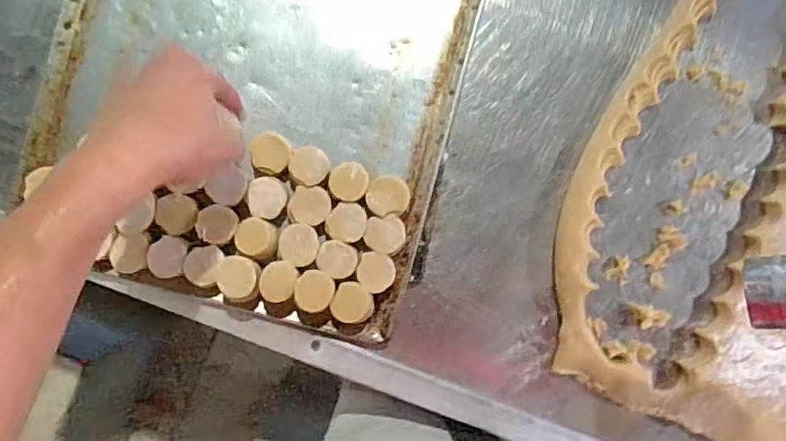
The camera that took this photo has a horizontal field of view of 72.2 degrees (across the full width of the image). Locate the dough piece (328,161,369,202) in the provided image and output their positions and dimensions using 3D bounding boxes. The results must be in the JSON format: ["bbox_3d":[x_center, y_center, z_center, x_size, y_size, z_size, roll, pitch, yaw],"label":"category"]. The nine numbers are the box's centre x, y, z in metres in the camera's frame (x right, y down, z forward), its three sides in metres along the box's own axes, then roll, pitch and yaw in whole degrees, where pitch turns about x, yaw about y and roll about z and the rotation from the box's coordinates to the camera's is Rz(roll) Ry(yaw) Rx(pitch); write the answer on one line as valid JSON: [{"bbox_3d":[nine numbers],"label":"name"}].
[{"bbox_3d":[-0.037,-0.032,0.453,0.031,0.026,0.031,-4,90,-4],"label":"dough piece"}]

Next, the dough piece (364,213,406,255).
[{"bbox_3d":[-0.007,0.011,0.456,0.032,0.019,0.032,0,90,-4],"label":"dough piece"}]

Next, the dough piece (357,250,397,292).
[{"bbox_3d":[-0.014,0.043,0.453,0.031,0.023,0.033,0,90,-4],"label":"dough piece"}]

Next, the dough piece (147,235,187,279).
[{"bbox_3d":[-0.182,0.029,0.443,0.029,0.024,0.033,9,91,-4],"label":"dough piece"}]

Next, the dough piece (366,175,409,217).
[{"bbox_3d":[-0.005,-0.021,0.456,0.035,0.020,0.033,-5,90,-4],"label":"dough piece"}]

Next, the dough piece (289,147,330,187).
[{"bbox_3d":[-0.069,-0.044,0.449,0.032,0.021,0.031,-2,90,-4],"label":"dough piece"}]

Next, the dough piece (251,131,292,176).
[{"bbox_3d":[-0.101,-0.056,0.453,0.032,0.024,0.034,0,90,-4],"label":"dough piece"}]

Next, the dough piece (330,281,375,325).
[{"bbox_3d":[-0.033,0.069,0.453,0.034,0.025,0.034,0,90,-4],"label":"dough piece"}]

